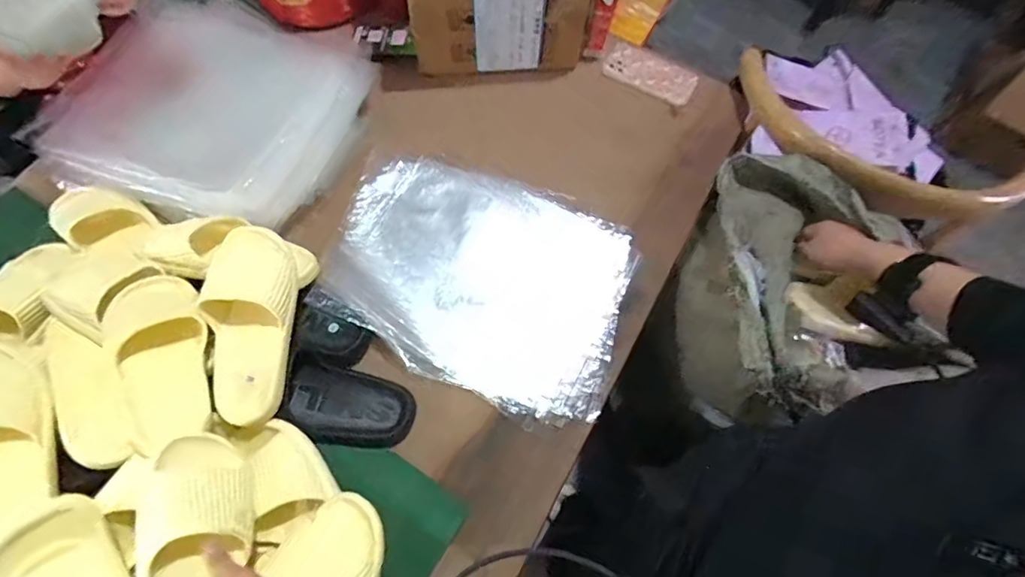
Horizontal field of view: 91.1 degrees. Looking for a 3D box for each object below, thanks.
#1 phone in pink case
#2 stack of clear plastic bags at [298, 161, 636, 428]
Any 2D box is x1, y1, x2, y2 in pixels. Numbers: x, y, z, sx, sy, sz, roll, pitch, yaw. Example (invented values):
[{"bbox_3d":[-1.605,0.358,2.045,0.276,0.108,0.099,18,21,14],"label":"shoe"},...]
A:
[{"bbox_3d":[0.250,-0.390,0.899,0.163,0.012,0.084,31,70,10],"label":"phone in pink case"},{"bbox_3d":[-0.051,-0.023,0.751,0.448,0.045,0.337,18,71,2],"label":"stack of clear plastic bags"}]

